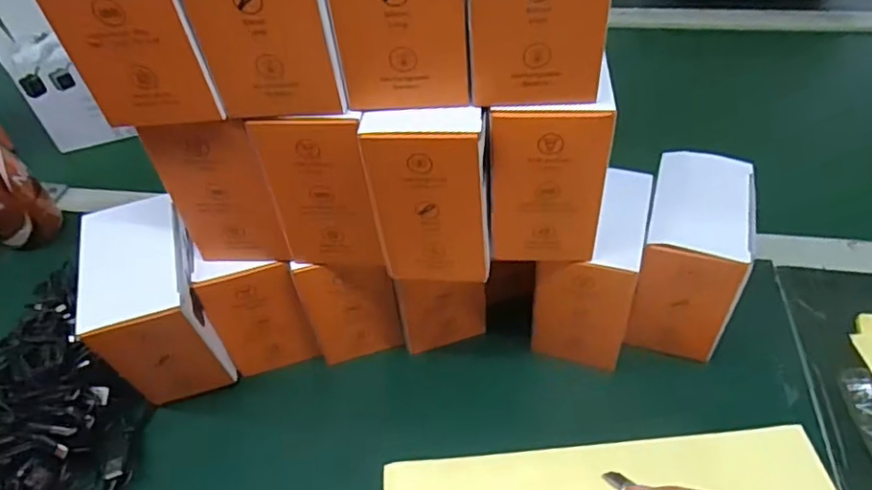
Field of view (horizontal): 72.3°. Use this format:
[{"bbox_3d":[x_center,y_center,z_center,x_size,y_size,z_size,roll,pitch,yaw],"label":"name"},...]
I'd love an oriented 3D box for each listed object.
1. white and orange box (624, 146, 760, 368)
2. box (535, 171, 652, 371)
[{"bbox_3d":[0.185,0.013,0.442,0.064,0.118,0.105,11,48,17],"label":"white and orange box"},{"bbox_3d":[0.114,0.015,0.440,0.066,0.106,0.105,10,48,16],"label":"box"}]

